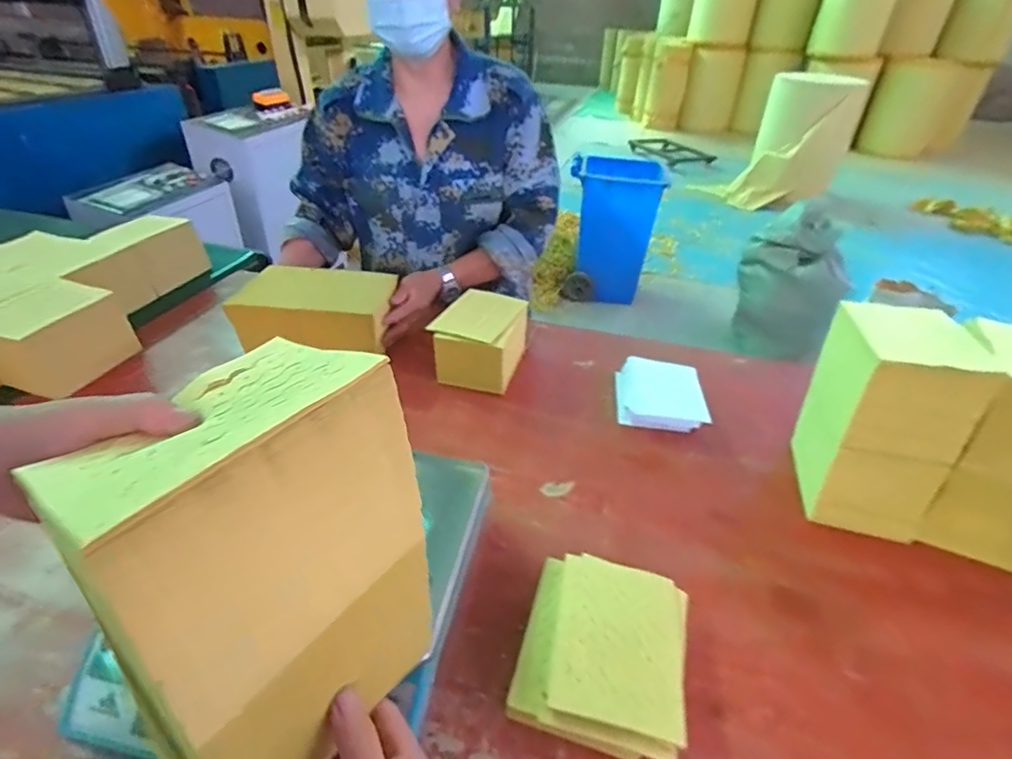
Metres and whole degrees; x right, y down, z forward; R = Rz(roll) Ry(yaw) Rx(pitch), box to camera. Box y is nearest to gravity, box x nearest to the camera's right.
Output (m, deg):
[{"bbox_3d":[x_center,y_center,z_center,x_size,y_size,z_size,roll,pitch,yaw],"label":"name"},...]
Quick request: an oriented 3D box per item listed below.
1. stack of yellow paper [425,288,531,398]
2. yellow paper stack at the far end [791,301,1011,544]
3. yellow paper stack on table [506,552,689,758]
[{"bbox_3d":[-0.045,-0.062,0.916,0.135,0.121,0.171,13,37,14],"label":"stack of yellow paper"},{"bbox_3d":[0.466,0.048,0.670,0.132,0.234,0.182,12,37,13],"label":"yellow paper stack at the far end"},{"bbox_3d":[0.092,0.260,0.510,0.147,0.044,0.169,12,37,12],"label":"yellow paper stack on table"}]

